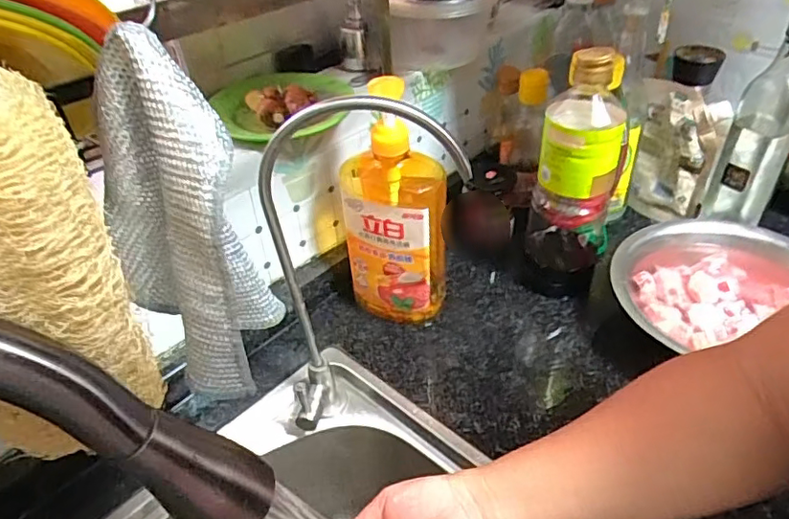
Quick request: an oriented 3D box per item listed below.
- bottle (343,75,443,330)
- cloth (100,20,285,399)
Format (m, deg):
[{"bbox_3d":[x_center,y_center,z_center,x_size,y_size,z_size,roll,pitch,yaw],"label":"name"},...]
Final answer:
[{"bbox_3d":[0.000,-0.048,0.580,0.110,0.260,0.065,10,41,15],"label":"bottle"},{"bbox_3d":[-0.094,-0.009,0.264,0.068,0.162,0.075,-19,42,-19],"label":"cloth"}]

